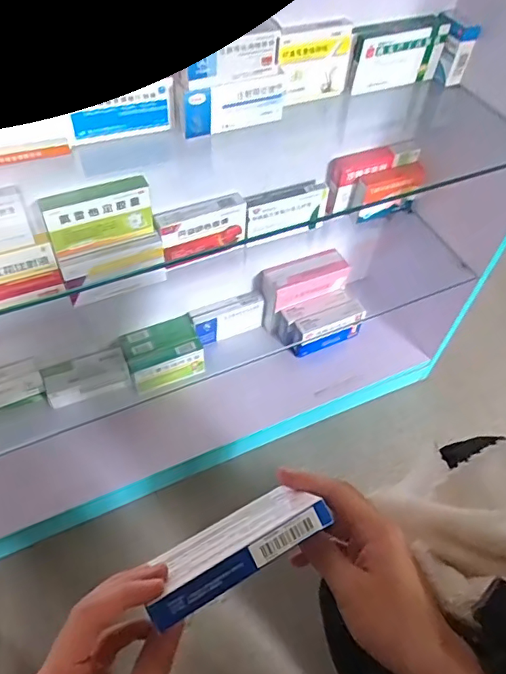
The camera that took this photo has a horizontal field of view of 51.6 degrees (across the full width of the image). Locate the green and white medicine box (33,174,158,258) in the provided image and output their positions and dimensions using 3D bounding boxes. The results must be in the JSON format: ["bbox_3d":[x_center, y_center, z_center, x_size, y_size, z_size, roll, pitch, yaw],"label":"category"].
[{"bbox_3d":[-0.206,-0.163,0.707,0.140,0.088,0.024,-19,57,-19],"label":"green and white medicine box"}]

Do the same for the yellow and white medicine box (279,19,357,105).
[{"bbox_3d":[0.076,-0.358,0.685,0.107,0.103,0.024,-17,58,-17],"label":"yellow and white medicine box"}]

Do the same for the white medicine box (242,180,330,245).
[{"bbox_3d":[0.051,-0.206,0.869,0.145,0.088,0.037,-19,57,-18],"label":"white medicine box"}]

